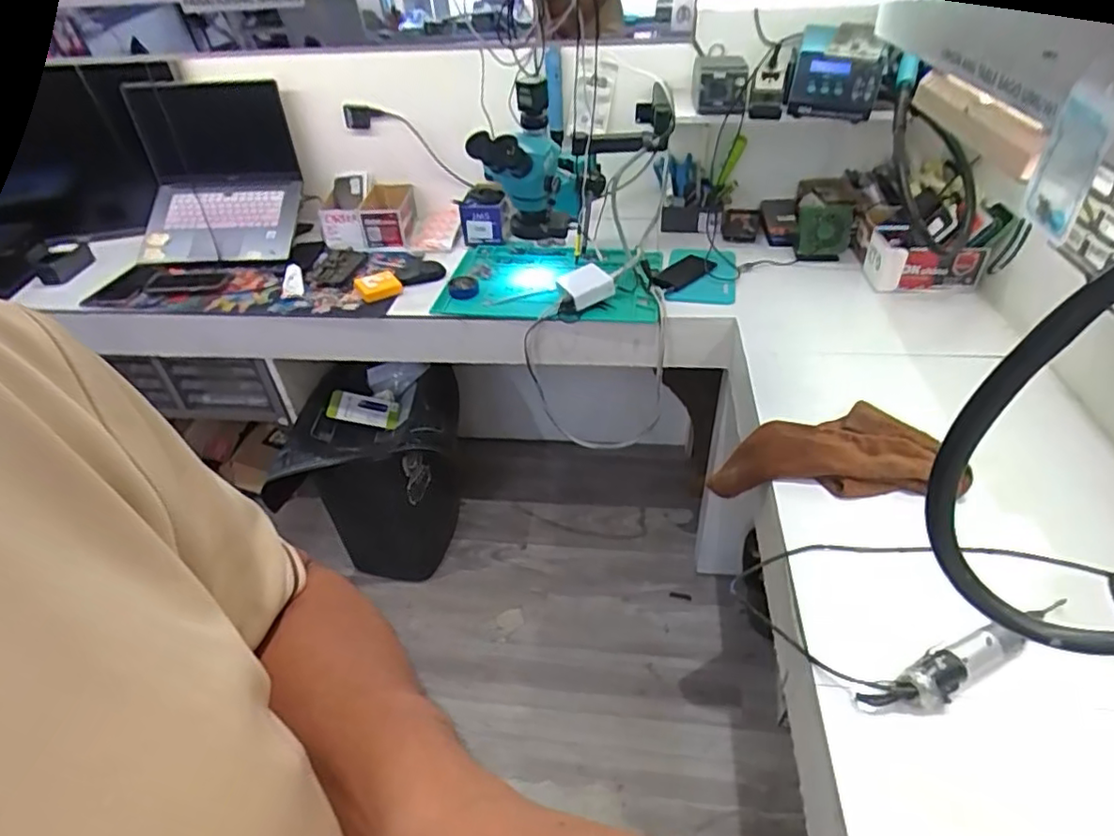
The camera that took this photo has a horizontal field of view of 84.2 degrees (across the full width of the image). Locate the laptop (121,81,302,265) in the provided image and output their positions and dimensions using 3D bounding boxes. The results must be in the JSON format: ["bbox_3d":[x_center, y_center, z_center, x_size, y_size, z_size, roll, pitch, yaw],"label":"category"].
[{"bbox_3d":[-0.738,-0.509,1.297,0.341,0.307,0.180,-3,40,1],"label":"laptop"}]

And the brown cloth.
[{"bbox_3d":[0.374,0.044,0.878,0.307,0.062,0.151,-5,37,23],"label":"brown cloth"}]

